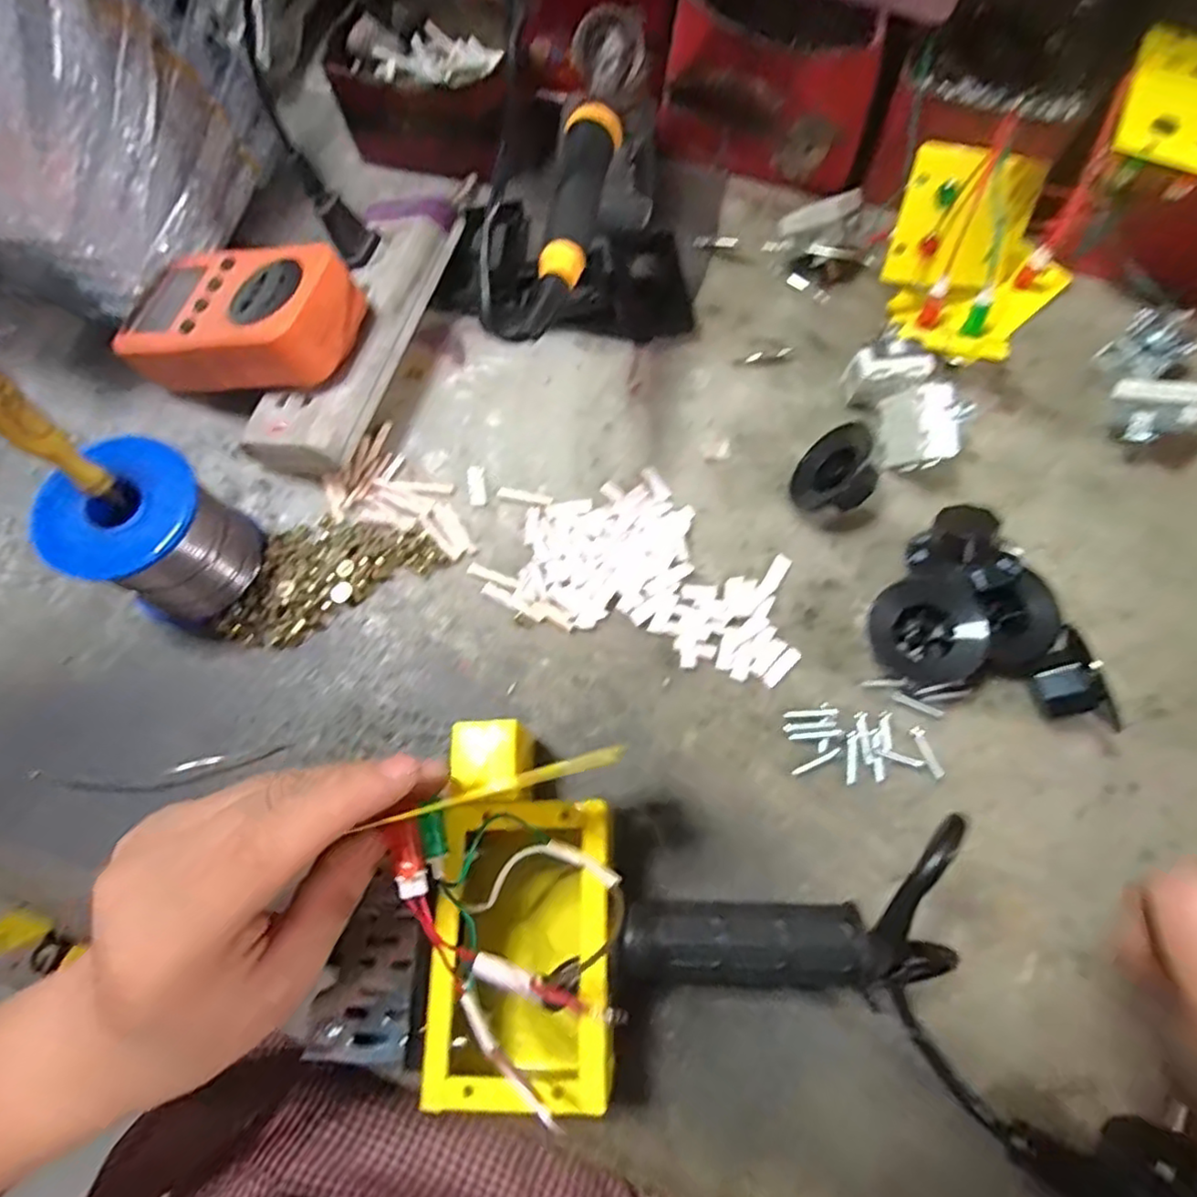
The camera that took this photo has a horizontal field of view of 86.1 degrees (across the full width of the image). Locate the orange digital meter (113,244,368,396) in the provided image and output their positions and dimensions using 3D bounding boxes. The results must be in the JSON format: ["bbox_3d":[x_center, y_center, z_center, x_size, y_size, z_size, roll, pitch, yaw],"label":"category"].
[{"bbox_3d":[-0.185,-0.138,0.325,0.132,0.037,0.071,5,72,22],"label":"orange digital meter"}]

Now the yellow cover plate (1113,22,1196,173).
[{"bbox_3d":[0.290,-0.241,0.310,0.061,0.007,0.093,24,72,9],"label":"yellow cover plate"}]

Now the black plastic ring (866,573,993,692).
[{"bbox_3d":[0.150,0.015,0.296,0.047,0.020,0.048,-3,80,15],"label":"black plastic ring"}]

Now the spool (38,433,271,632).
[{"bbox_3d":[-0.198,-0.027,0.290,0.056,0.064,0.061,0,70,0],"label":"spool"}]

